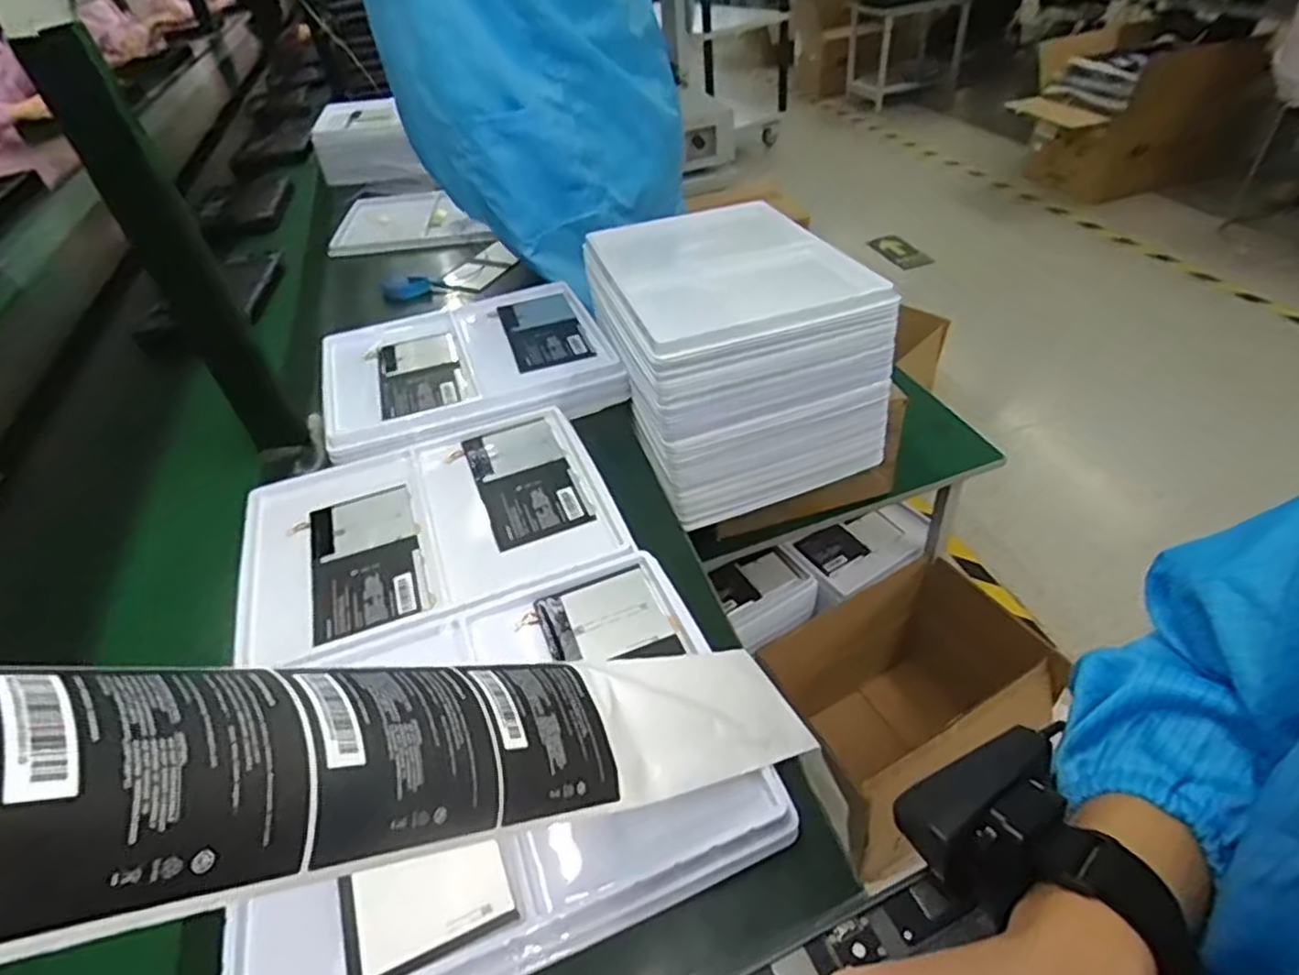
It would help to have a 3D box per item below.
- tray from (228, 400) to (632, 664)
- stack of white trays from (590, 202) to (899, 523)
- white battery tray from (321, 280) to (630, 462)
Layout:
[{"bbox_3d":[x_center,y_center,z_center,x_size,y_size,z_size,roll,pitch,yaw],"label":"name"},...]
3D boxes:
[{"bbox_3d":[-0.199,0.029,0.626,0.318,0.015,0.244,-19,43,-12],"label":"tray"},{"bbox_3d":[0.082,-0.162,0.798,0.242,0.209,0.309,-17,42,-10],"label":"stack of white trays"},{"bbox_3d":[-0.217,-0.151,0.813,0.320,0.033,0.260,-19,43,-12],"label":"white battery tray"}]

